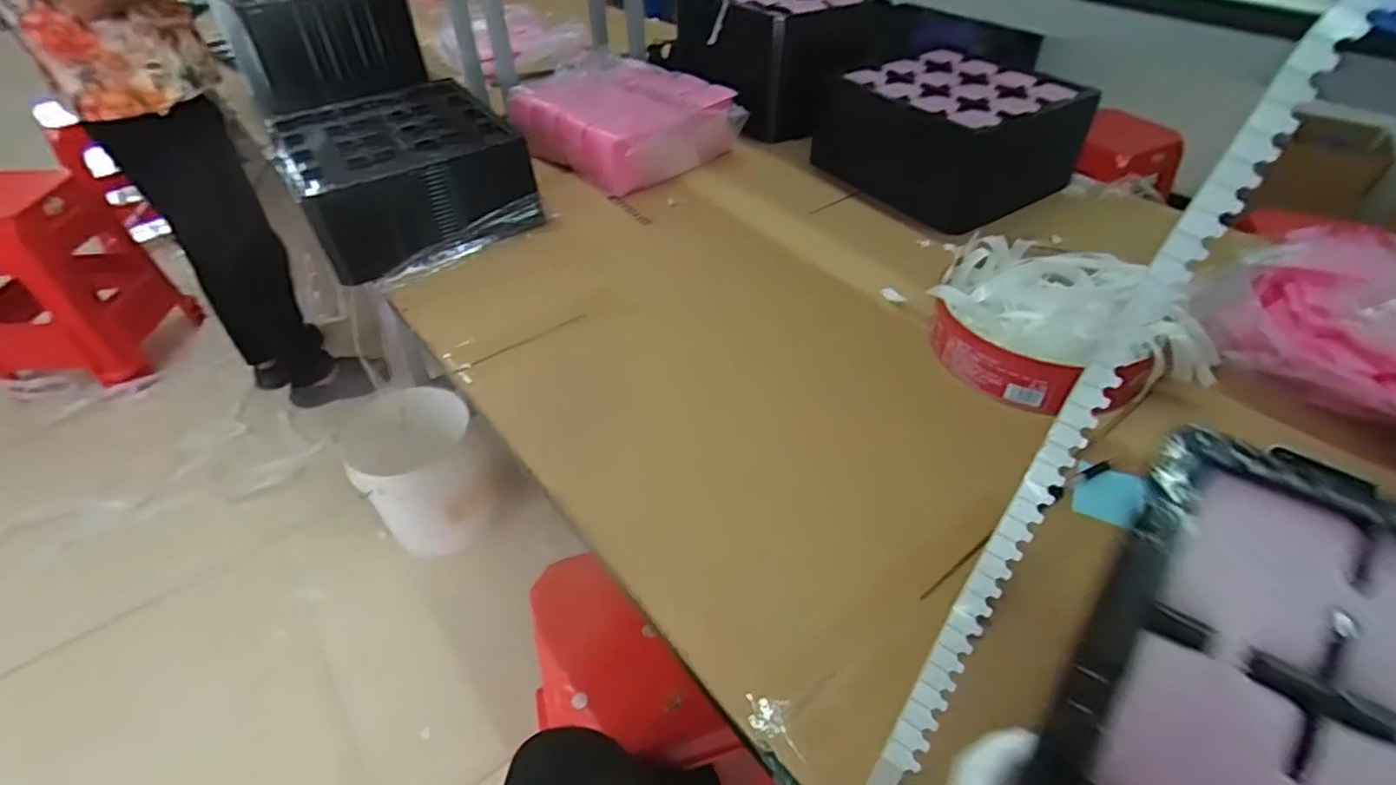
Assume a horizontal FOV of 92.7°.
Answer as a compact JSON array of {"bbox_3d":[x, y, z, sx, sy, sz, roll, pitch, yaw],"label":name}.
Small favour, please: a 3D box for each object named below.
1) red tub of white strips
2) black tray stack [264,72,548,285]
[{"bbox_3d":[0.503,-0.117,0.926,0.339,0.110,0.299,-13,45,-12],"label":"red tub of white strips"},{"bbox_3d":[-0.516,-0.391,1.161,0.339,0.143,0.389,-26,49,-23],"label":"black tray stack"}]

